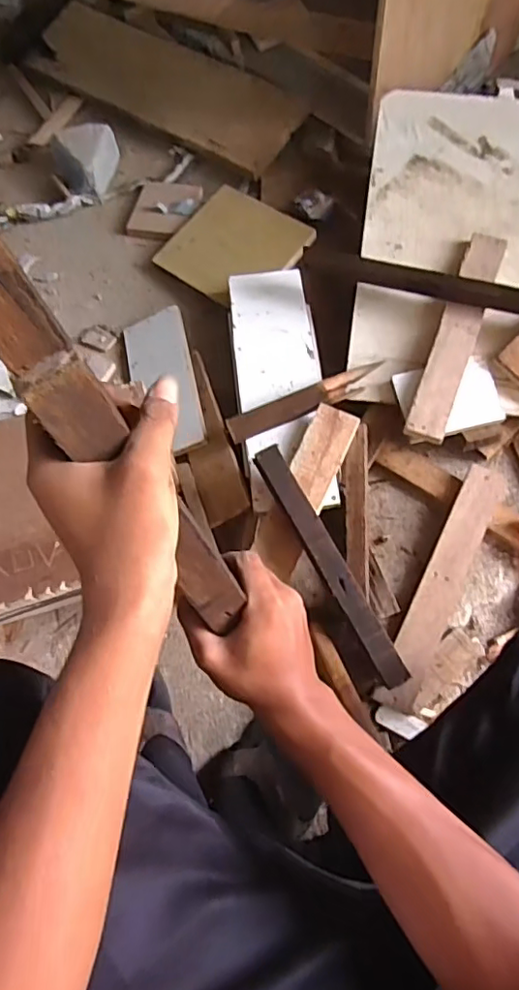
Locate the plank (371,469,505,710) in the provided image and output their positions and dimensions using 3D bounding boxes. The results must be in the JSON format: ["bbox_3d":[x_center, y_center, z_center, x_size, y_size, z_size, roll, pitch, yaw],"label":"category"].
[{"bbox_3d":[0.248,0.114,0.752,0.056,0.026,0.345,27,76,4],"label":"plank"}]

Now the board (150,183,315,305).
[{"bbox_3d":[-0.045,-0.428,0.981,0.236,0.009,0.193,36,84,23],"label":"board"}]

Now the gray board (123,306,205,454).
[{"bbox_3d":[-0.153,-0.178,0.895,0.105,0.015,0.266,-18,65,10],"label":"gray board"}]

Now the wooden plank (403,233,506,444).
[{"bbox_3d":[0.280,-0.229,0.797,0.055,0.020,0.337,19,70,11],"label":"wooden plank"}]

